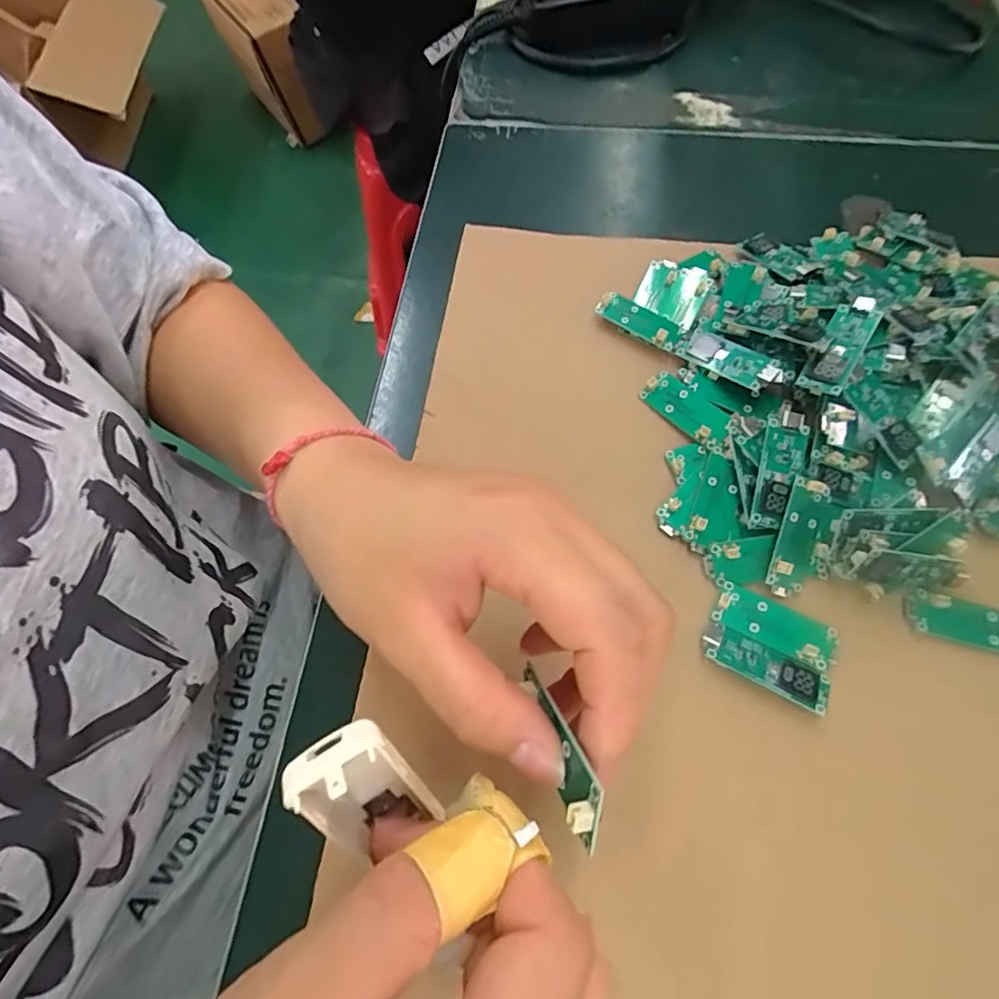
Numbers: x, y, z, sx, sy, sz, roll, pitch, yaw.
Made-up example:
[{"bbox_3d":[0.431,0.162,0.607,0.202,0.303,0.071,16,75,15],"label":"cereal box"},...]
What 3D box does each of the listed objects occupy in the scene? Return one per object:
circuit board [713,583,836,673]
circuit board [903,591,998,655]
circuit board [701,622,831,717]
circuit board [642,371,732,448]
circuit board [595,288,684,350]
[{"bbox_3d":[0.116,0.052,0.235,0.048,0.004,0.019,27,70,13],"label":"circuit board"},{"bbox_3d":[0.196,0.052,0.233,0.051,0.004,0.018,18,68,10],"label":"circuit board"},{"bbox_3d":[0.108,0.068,0.229,0.050,0.004,0.019,26,51,17],"label":"circuit board"},{"bbox_3d":[0.093,-0.045,0.278,0.019,0.006,0.047,-44,63,1],"label":"circuit board"},{"bbox_3d":[0.075,-0.096,0.299,0.047,0.007,0.016,34,84,17],"label":"circuit board"}]

